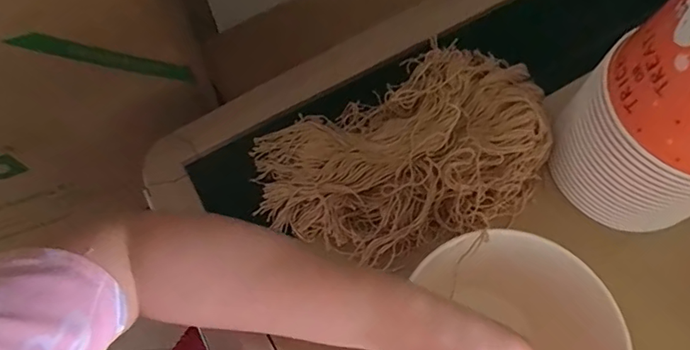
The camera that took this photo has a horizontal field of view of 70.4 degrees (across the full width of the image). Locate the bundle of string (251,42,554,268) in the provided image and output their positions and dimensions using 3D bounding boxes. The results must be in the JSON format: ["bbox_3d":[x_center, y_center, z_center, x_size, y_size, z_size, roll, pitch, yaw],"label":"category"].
[{"bbox_3d":[0.068,-0.026,0.511,0.318,0.071,0.210,-24,69,-9],"label":"bundle of string"}]

